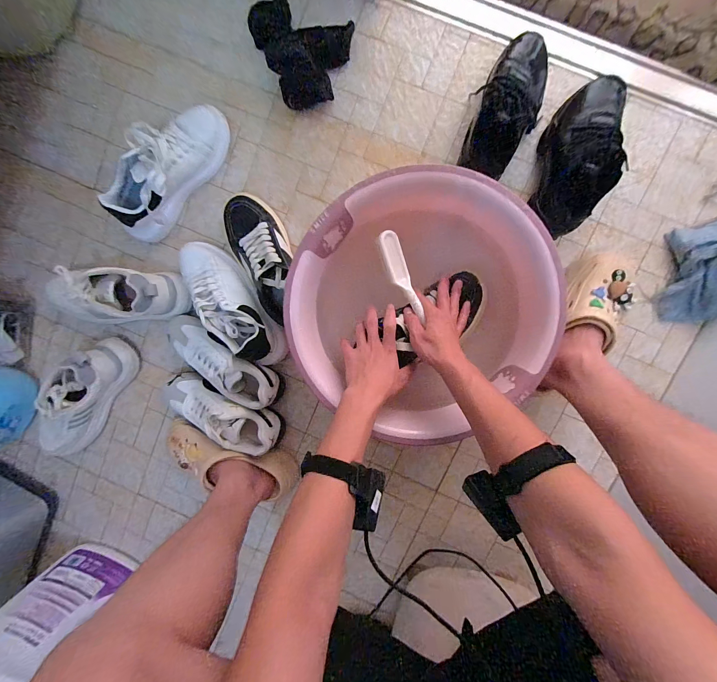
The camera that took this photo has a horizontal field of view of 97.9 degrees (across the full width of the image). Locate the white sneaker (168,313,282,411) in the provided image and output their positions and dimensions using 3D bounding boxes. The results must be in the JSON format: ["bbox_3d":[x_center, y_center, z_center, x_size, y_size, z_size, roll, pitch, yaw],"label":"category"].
[{"bbox_3d":[-0.268,0.042,0.605,0.257,0.083,0.087,31,96,2],"label":"white sneaker"}]

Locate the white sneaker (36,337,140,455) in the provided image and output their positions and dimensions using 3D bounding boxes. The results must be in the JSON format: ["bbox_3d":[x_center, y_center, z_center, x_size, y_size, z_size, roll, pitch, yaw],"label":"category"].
[{"bbox_3d":[-0.556,0.122,0.623,0.086,0.107,0.279,34,97,0],"label":"white sneaker"}]

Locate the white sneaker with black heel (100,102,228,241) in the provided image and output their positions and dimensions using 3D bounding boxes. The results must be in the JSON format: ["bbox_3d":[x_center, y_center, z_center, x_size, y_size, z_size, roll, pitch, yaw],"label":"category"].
[{"bbox_3d":[-0.357,-0.318,0.577,0.107,0.109,0.282,39,97,0],"label":"white sneaker with black heel"}]

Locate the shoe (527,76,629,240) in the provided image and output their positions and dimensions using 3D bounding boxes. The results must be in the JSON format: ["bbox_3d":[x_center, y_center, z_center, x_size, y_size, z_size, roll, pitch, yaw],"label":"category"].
[{"bbox_3d":[0.364,-0.314,0.508,0.099,0.099,0.276,16,84,2],"label":"shoe"}]

